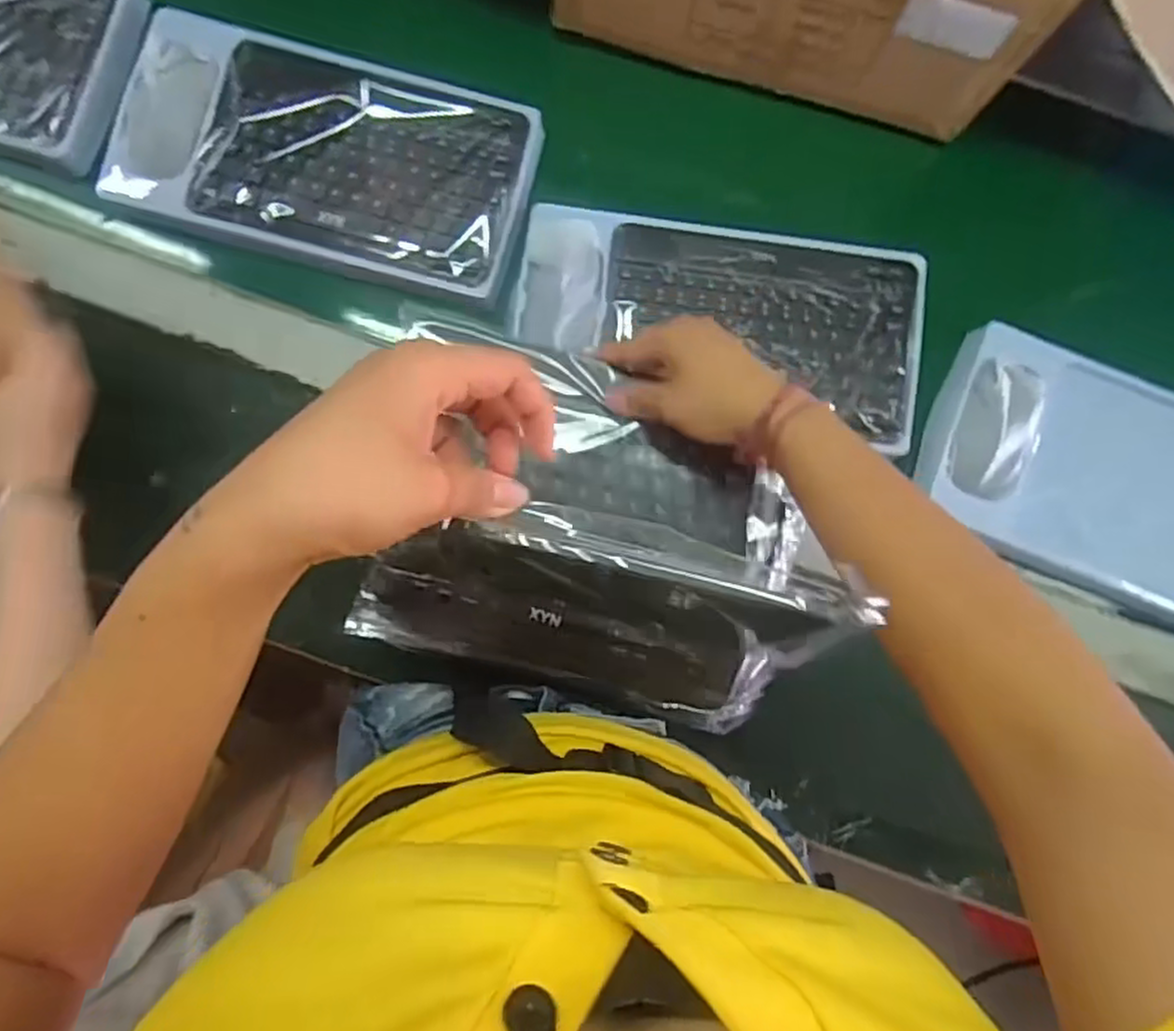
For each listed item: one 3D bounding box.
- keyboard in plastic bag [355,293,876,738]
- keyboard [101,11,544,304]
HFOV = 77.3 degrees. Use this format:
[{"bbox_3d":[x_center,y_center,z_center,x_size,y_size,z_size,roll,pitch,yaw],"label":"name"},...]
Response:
[{"bbox_3d":[0.023,0.015,0.483,0.311,0.032,0.209,15,85,-1],"label":"keyboard in plastic bag"},{"bbox_3d":[-0.210,-0.298,0.598,0.326,0.039,0.179,15,85,-1],"label":"keyboard"}]

